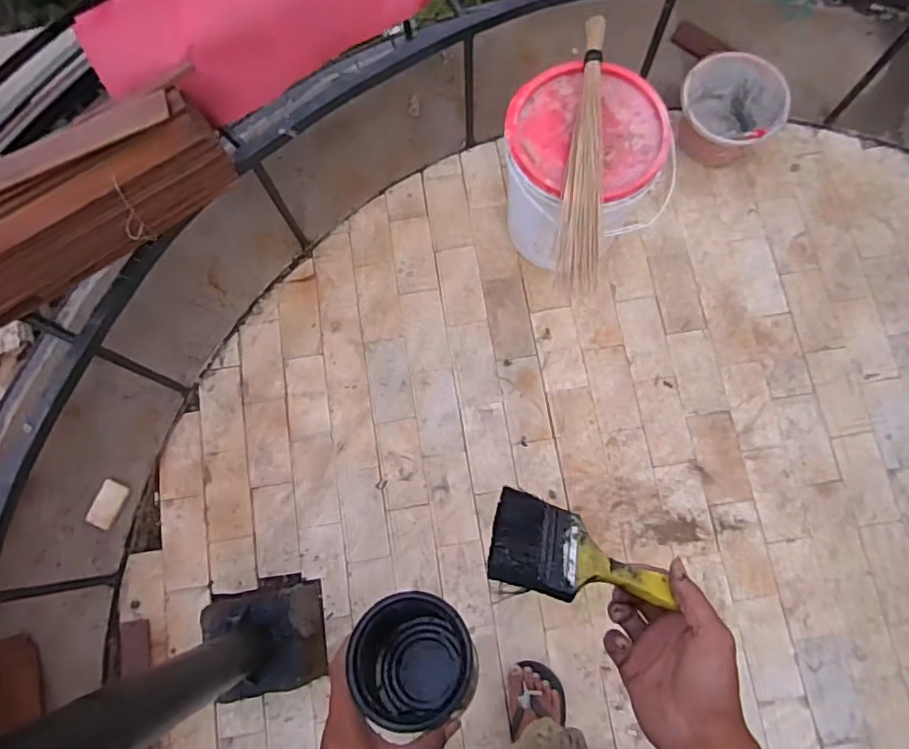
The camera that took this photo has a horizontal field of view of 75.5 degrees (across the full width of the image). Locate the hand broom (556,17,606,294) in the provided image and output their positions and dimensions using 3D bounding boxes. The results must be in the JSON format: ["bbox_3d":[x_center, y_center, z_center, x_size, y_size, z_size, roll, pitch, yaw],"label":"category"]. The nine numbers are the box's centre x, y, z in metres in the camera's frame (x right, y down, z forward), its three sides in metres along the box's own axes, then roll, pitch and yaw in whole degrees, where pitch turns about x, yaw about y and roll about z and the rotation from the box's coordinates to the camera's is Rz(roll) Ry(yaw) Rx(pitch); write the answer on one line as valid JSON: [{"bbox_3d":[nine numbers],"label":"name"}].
[{"bbox_3d":[0.248,-0.436,1.101,0.082,0.061,0.563,5,78,3],"label":"hand broom"}]

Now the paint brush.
[{"bbox_3d":[0.101,0.152,0.468,0.152,0.012,0.075,27,49,-6],"label":"paint brush"}]

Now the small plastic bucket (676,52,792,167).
[{"bbox_3d":[0.668,-0.633,1.475,0.241,0.180,0.248,0,77,2],"label":"small plastic bucket"}]

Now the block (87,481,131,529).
[{"bbox_3d":[-0.785,0.294,1.329,0.058,0.013,0.101,26,73,-9],"label":"block"}]

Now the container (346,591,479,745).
[{"bbox_3d":[-0.038,0.264,0.566,0.105,0.138,0.107,0,75,0],"label":"container"}]

